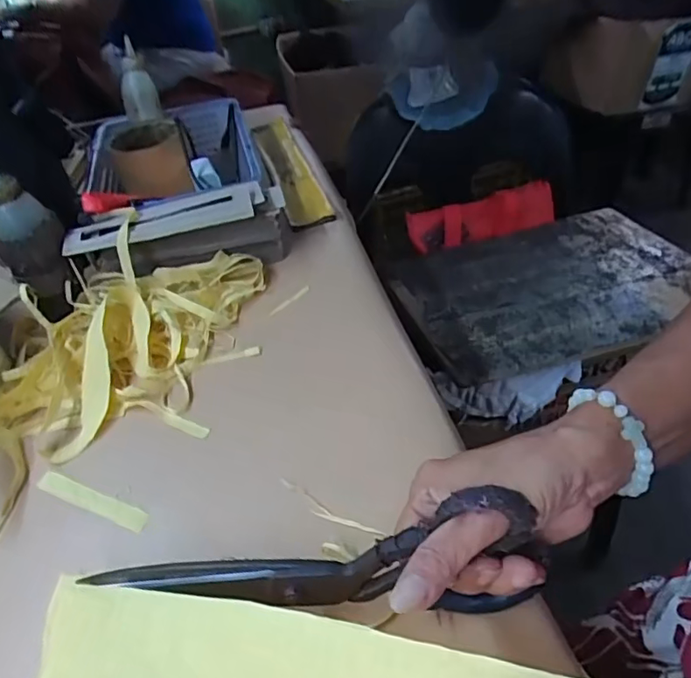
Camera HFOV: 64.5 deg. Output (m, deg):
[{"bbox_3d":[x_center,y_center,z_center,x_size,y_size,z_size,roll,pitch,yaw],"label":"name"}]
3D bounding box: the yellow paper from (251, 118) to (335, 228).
[{"bbox_3d":[-0.070,-0.206,0.649,0.045,0.012,0.280,-16,45,-8],"label":"yellow paper"}]

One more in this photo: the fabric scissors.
[{"bbox_3d":[-0.017,0.117,0.270,0.216,0.075,0.021,-12,43,11],"label":"fabric scissors"}]

